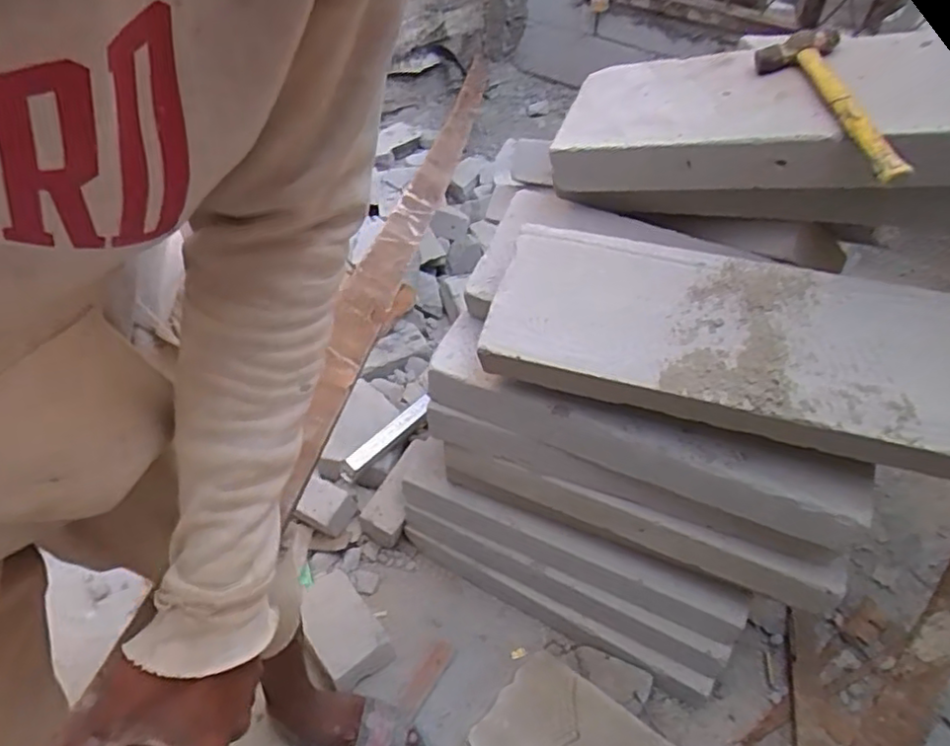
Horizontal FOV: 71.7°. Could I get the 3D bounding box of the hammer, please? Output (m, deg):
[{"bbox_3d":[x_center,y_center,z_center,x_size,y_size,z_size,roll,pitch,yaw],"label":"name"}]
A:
[{"bbox_3d":[0.386,-0.301,0.724,0.083,0.041,0.313,4,48,3],"label":"hammer"}]

